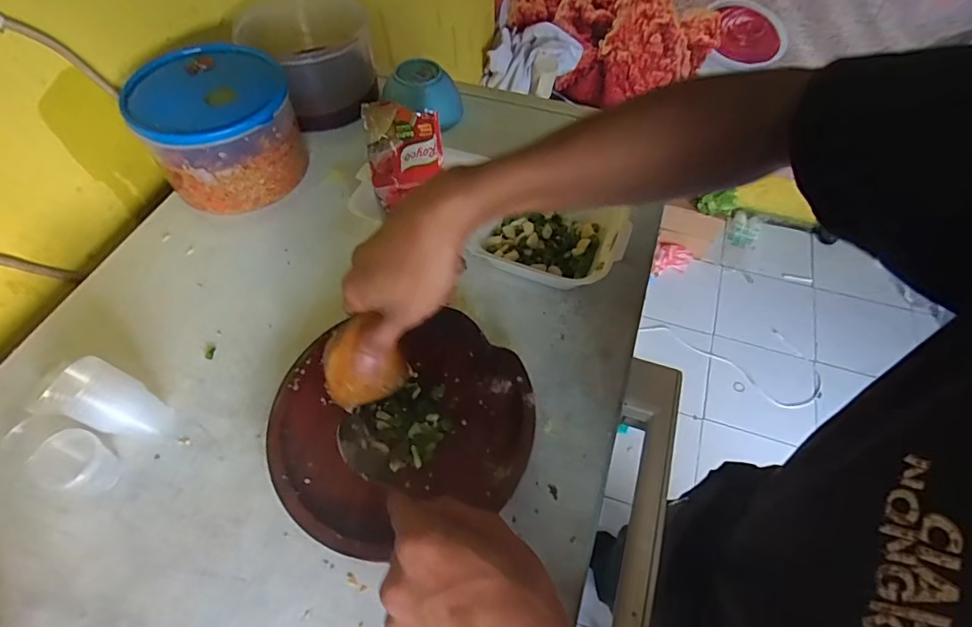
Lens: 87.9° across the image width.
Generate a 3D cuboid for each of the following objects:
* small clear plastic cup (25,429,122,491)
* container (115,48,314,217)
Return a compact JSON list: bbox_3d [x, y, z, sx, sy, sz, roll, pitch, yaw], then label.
[{"bbox_3d":[-0.295,0.107,0.362,0.042,0.039,0.039,0,55,0],"label":"small clear plastic cup"},{"bbox_3d":[-0.265,-0.186,0.517,0.140,0.113,0.127,-24,59,-16],"label":"container"}]

